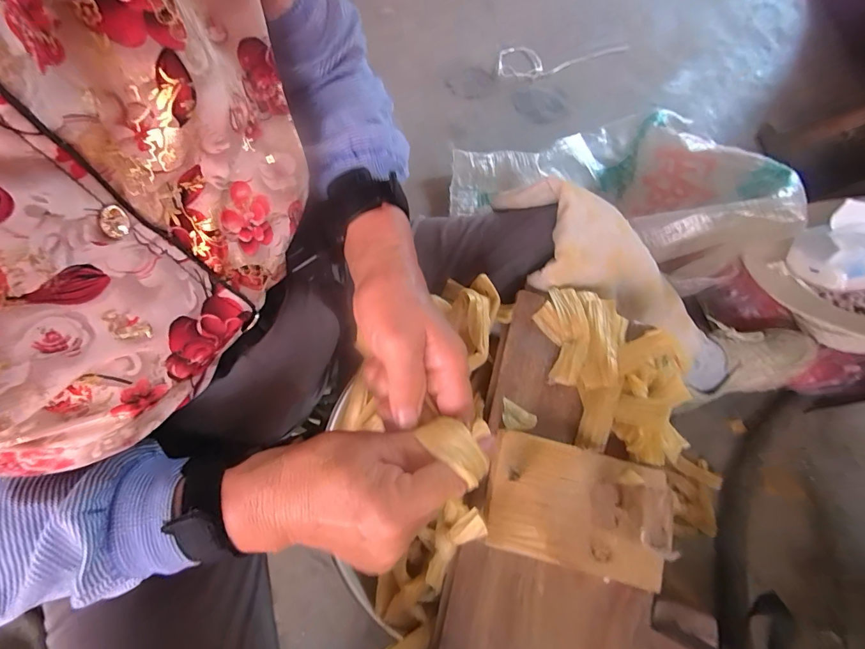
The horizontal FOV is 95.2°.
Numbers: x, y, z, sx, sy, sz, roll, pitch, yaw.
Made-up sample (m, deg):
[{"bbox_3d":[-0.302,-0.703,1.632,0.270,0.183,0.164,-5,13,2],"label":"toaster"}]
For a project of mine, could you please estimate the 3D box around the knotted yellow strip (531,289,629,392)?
[{"bbox_3d":[0.141,0.010,0.376,0.080,0.017,0.096,12,70,2],"label":"knotted yellow strip"}]

